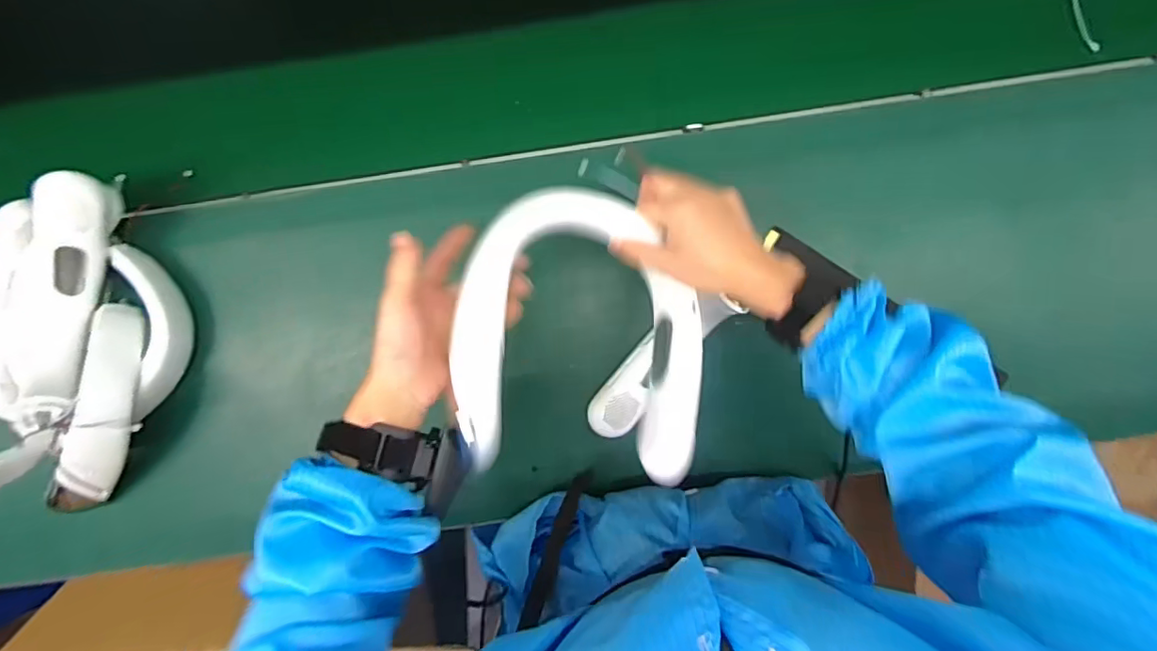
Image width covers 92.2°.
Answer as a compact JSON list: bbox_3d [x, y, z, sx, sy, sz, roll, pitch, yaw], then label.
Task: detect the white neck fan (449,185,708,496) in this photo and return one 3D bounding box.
[{"bbox_3d":[0.003,0.003,0.418,0.184,0.035,0.215,5,77,-22],"label":"white neck fan"}]

